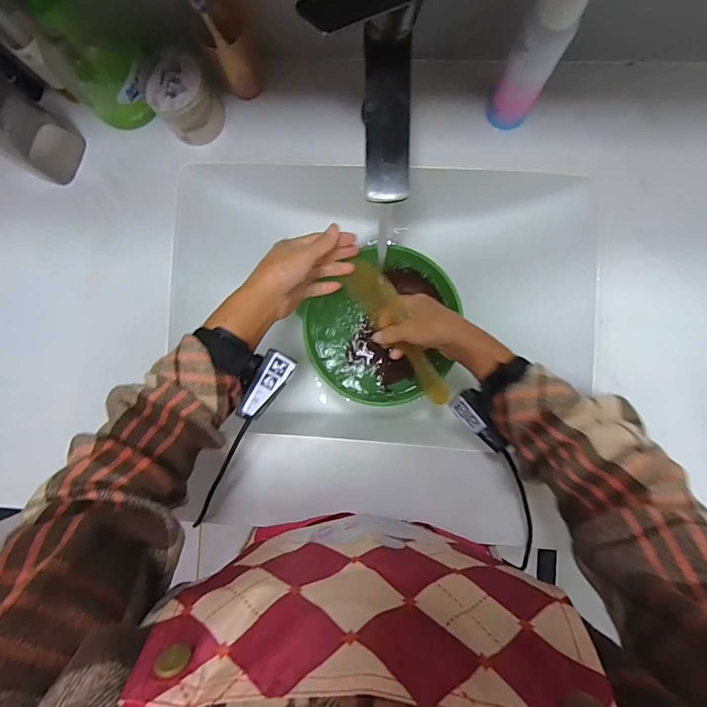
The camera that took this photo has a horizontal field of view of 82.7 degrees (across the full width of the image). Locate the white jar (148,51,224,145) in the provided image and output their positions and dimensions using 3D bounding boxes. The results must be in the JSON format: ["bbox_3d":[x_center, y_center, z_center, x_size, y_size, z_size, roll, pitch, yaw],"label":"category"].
[{"bbox_3d":[-0.176,-0.267,0.429,0.060,0.064,0.057,0,88,3],"label":"white jar"}]

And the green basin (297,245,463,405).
[{"bbox_3d":[0.041,-0.030,0.515,0.192,0.065,0.179,0,90,4],"label":"green basin"}]

